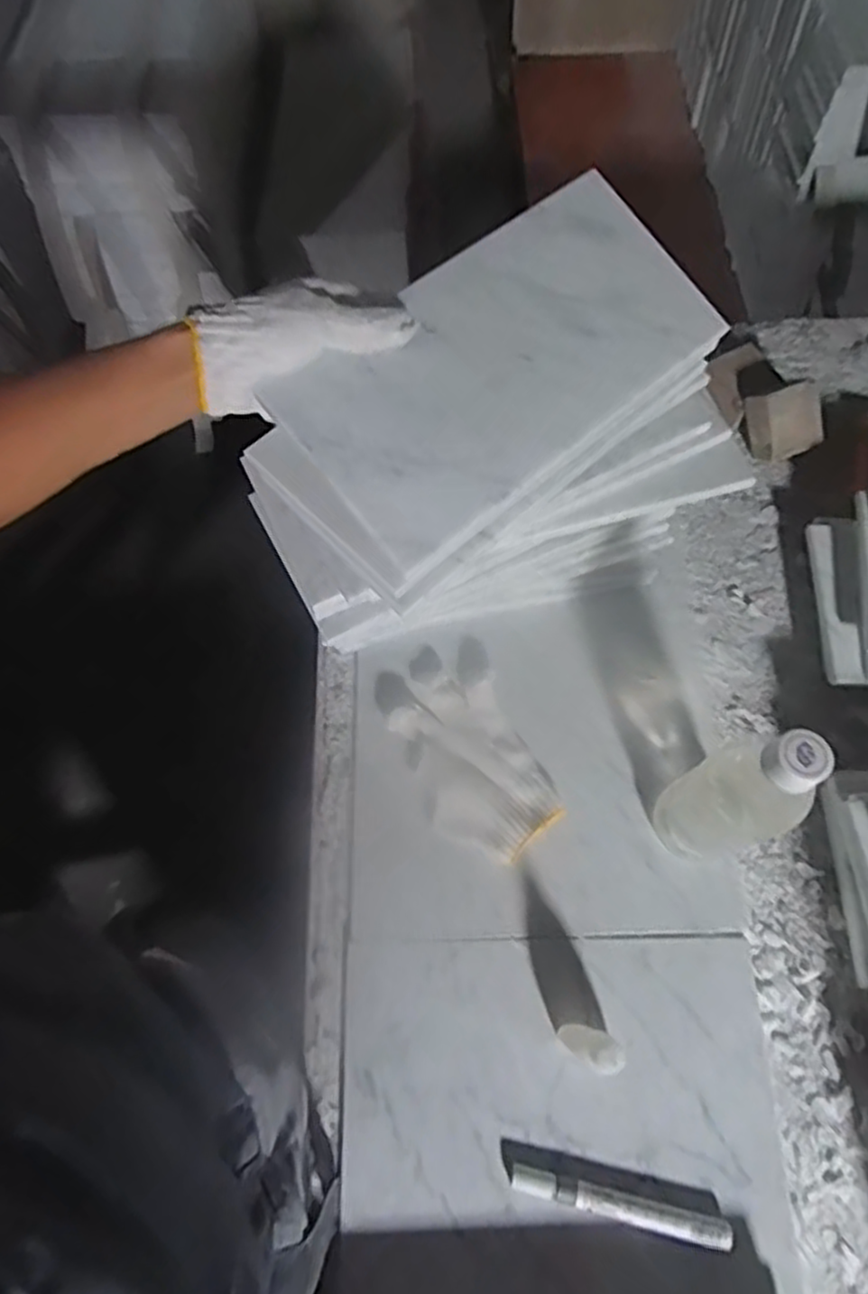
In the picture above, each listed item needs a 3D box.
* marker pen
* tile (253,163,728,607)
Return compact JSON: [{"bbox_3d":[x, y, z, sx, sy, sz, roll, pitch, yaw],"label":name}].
[{"bbox_3d":[0.122,0.369,0.476,0.142,0.016,0.017,12,67,6],"label":"marker pen"},{"bbox_3d":[0.049,-0.192,0.489,0.315,0.017,0.150,-39,87,-16],"label":"tile"}]

